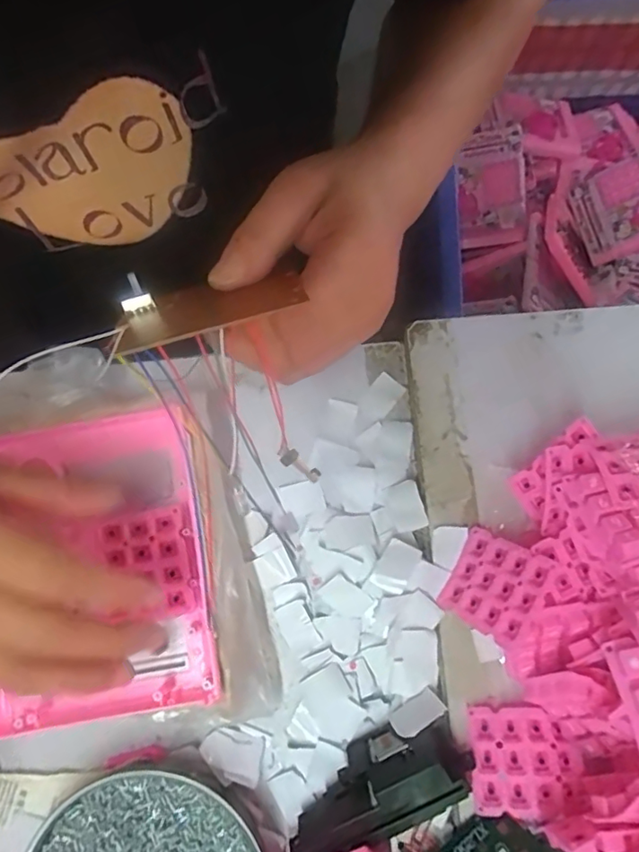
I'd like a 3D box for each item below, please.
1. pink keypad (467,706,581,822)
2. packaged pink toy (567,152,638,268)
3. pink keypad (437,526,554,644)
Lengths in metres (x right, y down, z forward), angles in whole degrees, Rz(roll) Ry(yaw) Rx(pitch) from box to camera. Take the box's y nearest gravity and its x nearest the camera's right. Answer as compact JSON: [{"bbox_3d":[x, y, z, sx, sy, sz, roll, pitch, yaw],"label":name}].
[{"bbox_3d":[0.108,0.179,0.294,0.052,0.006,0.050,-2,64,12],"label":"pink keypad"},{"bbox_3d":[0.466,-0.333,0.810,0.163,0.035,0.133,-21,79,30],"label":"packaged pink toy"},{"bbox_3d":[0.096,0.087,0.300,0.004,0.058,0.050,34,82,-29],"label":"pink keypad"}]

